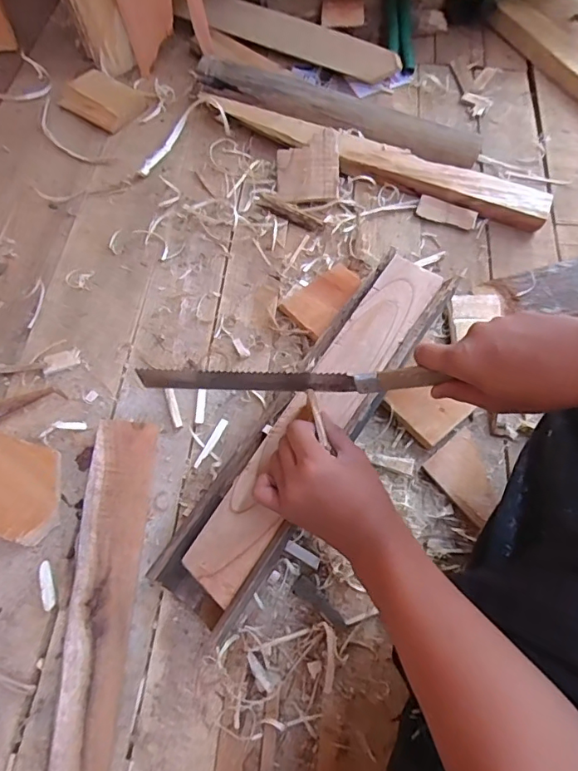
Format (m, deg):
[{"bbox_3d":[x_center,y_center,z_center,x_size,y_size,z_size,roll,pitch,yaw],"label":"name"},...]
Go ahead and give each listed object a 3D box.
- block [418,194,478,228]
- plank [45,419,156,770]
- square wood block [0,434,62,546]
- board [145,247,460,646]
[{"bbox_3d":[0.213,-0.234,0.677,0.078,0.006,0.029,19,95,6],"label":"block"},{"bbox_3d":[-0.170,0.261,0.422,0.051,0.028,0.487,1,63,0],"label":"plank"},{"bbox_3d":[-0.281,0.101,0.504,0.118,0.015,0.092,14,64,7],"label":"square wood block"},{"bbox_3d":[0.025,0.037,0.494,0.085,0.044,0.409,33,76,15],"label":"board"}]

